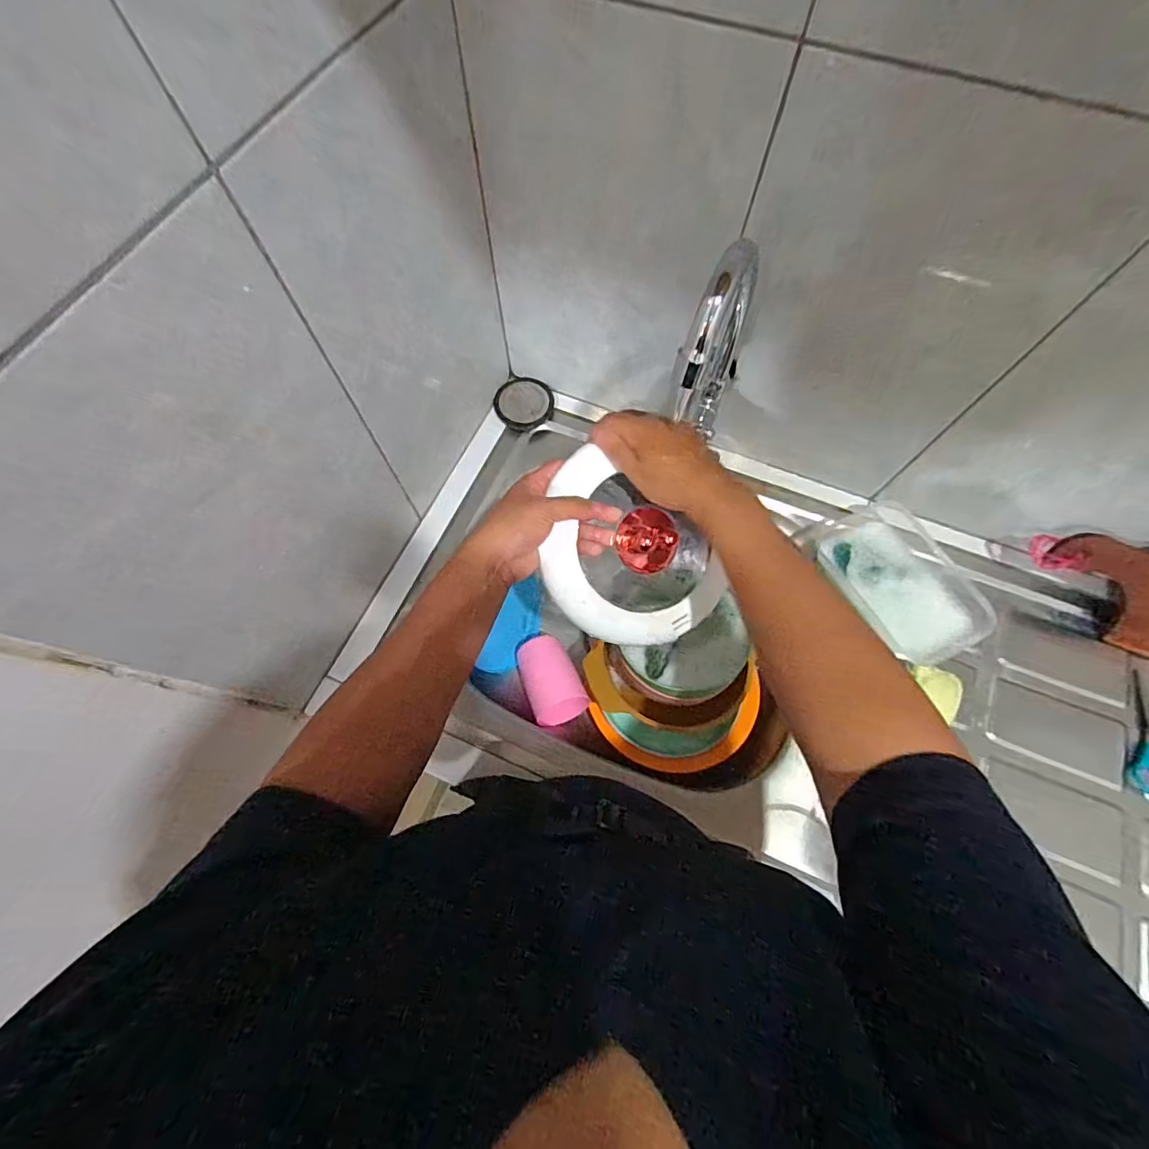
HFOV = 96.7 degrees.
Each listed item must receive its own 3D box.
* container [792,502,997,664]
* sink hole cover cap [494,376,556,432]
[{"bbox_3d":[0.352,0.006,0.572,0.125,0.048,0.189,-28,71,-11],"label":"container"},{"bbox_3d":[-0.066,-0.230,0.682,0.076,0.007,0.075,0,68,0],"label":"sink hole cover cap"}]

